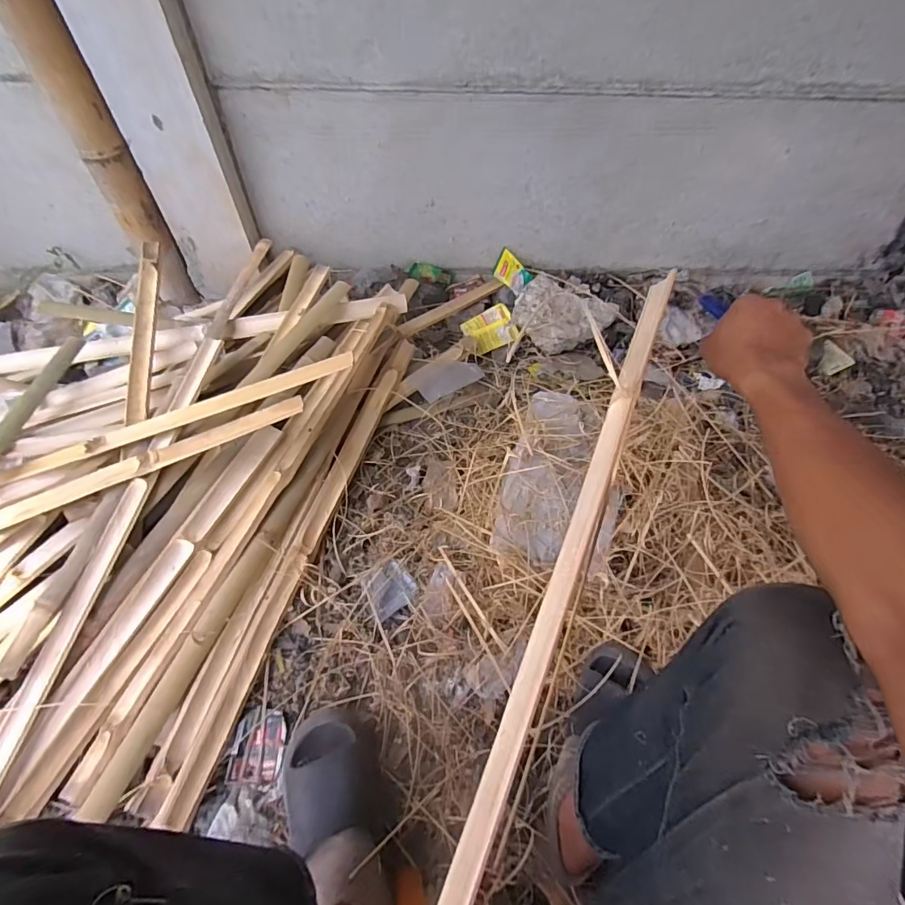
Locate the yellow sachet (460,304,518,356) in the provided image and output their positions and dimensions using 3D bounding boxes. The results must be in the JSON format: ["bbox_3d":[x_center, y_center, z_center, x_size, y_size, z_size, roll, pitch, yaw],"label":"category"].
[{"bbox_3d":[0.095,-0.300,1.132,0.117,0.022,0.099,-29,86,-7],"label":"yellow sachet"}]

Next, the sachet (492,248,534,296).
[{"bbox_3d":[0.154,-0.456,1.177,0.021,0.074,0.104,-25,69,-39],"label":"sachet"}]

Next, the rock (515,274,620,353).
[{"bbox_3d":[0.264,-0.323,1.113,0.223,0.102,0.152,20,56,12],"label":"rock"}]

